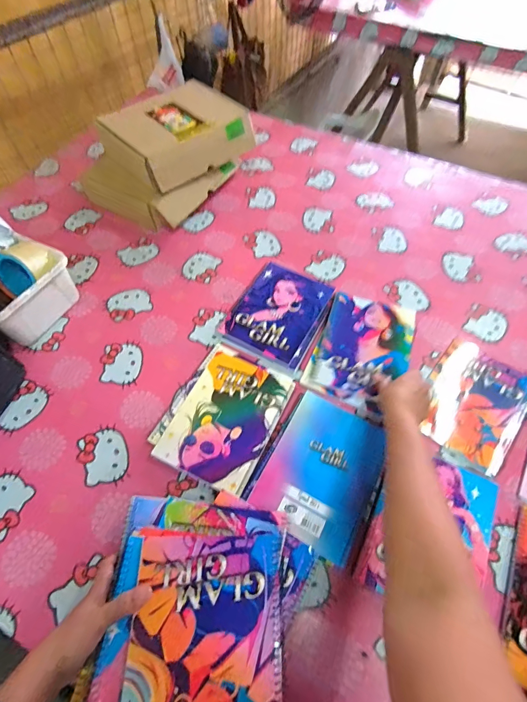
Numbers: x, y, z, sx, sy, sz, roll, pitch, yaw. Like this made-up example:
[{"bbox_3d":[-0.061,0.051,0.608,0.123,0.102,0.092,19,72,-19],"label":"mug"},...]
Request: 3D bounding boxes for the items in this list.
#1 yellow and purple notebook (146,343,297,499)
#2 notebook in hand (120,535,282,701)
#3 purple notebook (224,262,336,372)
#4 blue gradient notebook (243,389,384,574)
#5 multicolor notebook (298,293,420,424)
[{"bbox_3d":[-0.062,0.098,0.559,0.163,0.015,0.205,22,62,14],"label":"yellow and purple notebook"},{"bbox_3d":[-0.056,0.290,0.339,0.144,0.009,0.196,0,59,1],"label":"notebook in hand"},{"bbox_3d":[0.031,-0.072,0.664,0.158,0.017,0.191,24,62,15],"label":"purple notebook"},{"bbox_3d":[0.086,0.169,0.511,0.146,0.010,0.192,25,63,15],"label":"blue gradient notebook"},{"bbox_3d":[0.170,-0.004,0.613,0.149,0.011,0.218,21,62,13],"label":"multicolor notebook"}]

